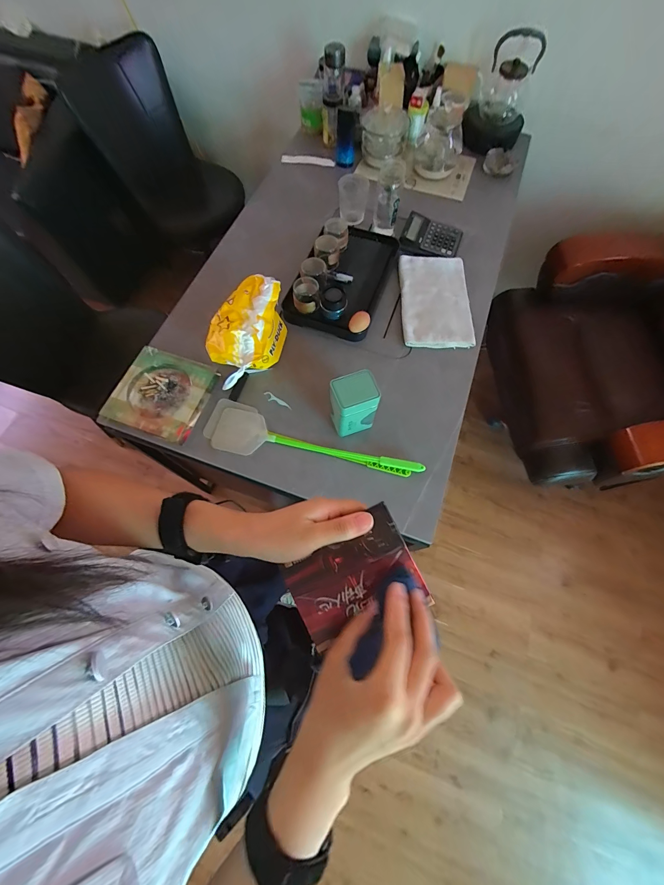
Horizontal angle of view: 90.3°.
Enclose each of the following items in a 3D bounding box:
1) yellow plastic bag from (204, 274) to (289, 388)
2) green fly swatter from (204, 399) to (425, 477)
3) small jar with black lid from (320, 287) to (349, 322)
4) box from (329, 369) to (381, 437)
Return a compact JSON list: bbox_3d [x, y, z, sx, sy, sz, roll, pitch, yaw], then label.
[{"bbox_3d":[-0.205,-0.249,0.790,0.133,0.138,0.253,23,70,8],"label":"yellow plastic bag"},{"bbox_3d":[-0.048,-0.004,0.758,0.493,0.022,0.120,11,72,4],"label":"green fly swatter"},{"bbox_3d":[0.004,-0.359,0.857,0.059,0.059,0.062,0,69,-1],"label":"small jar with black lid"},{"bbox_3d":[0.046,-0.076,0.725,0.091,0.162,0.078,-17,70,-7],"label":"box"}]

